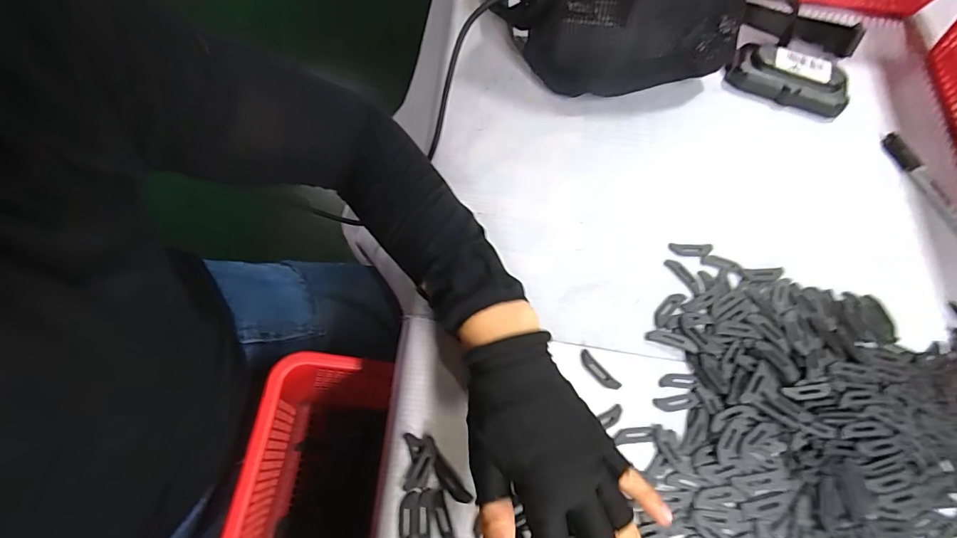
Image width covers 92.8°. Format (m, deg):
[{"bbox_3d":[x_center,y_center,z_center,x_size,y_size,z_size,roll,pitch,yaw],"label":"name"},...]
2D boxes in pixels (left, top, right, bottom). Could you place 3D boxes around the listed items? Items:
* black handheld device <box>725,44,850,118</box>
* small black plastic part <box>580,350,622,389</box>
[{"bbox_3d":[0.292,-0.178,0.427,0.105,0.029,0.041,23,68,6],"label":"black handheld device"},{"bbox_3d":[0.086,0.074,0.325,0.011,0.004,0.035,-39,75,-18],"label":"small black plastic part"}]

